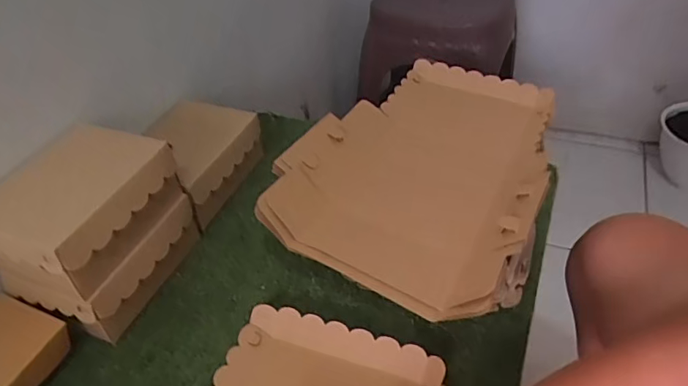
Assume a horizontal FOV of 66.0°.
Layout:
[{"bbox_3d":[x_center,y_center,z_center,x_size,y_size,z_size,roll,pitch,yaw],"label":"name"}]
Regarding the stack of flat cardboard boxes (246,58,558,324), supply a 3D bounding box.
[{"bbox_3d":[0.112,-0.034,0.663,0.275,0.103,0.403,17,47,23],"label":"stack of flat cardboard boxes"}]

